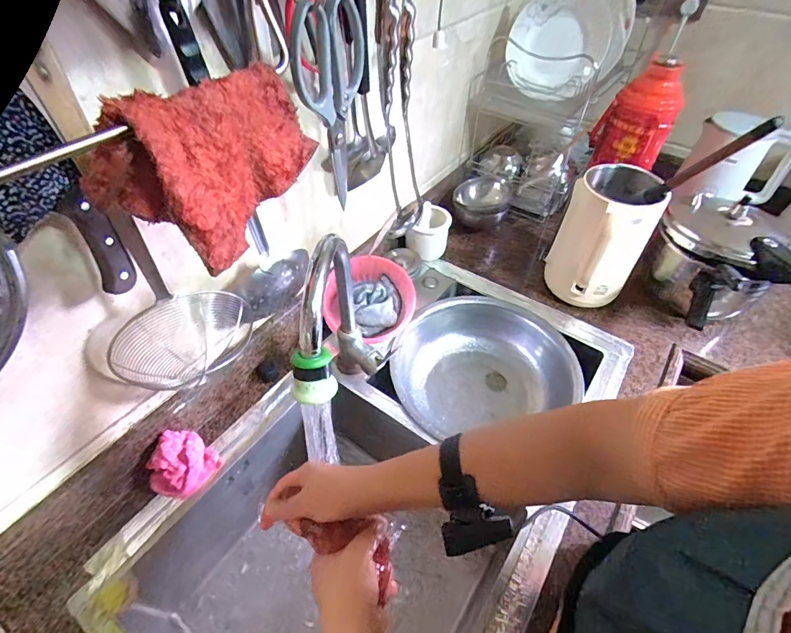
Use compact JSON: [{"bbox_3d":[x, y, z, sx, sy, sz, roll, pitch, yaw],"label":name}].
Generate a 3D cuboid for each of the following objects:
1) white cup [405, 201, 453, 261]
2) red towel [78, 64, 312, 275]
[{"bbox_3d":[0.081,-0.191,0.940,0.083,0.095,0.110,13,49,10],"label":"white cup"},{"bbox_3d":[-0.148,-0.129,0.344,0.076,0.117,0.166,21,51,16],"label":"red towel"}]

